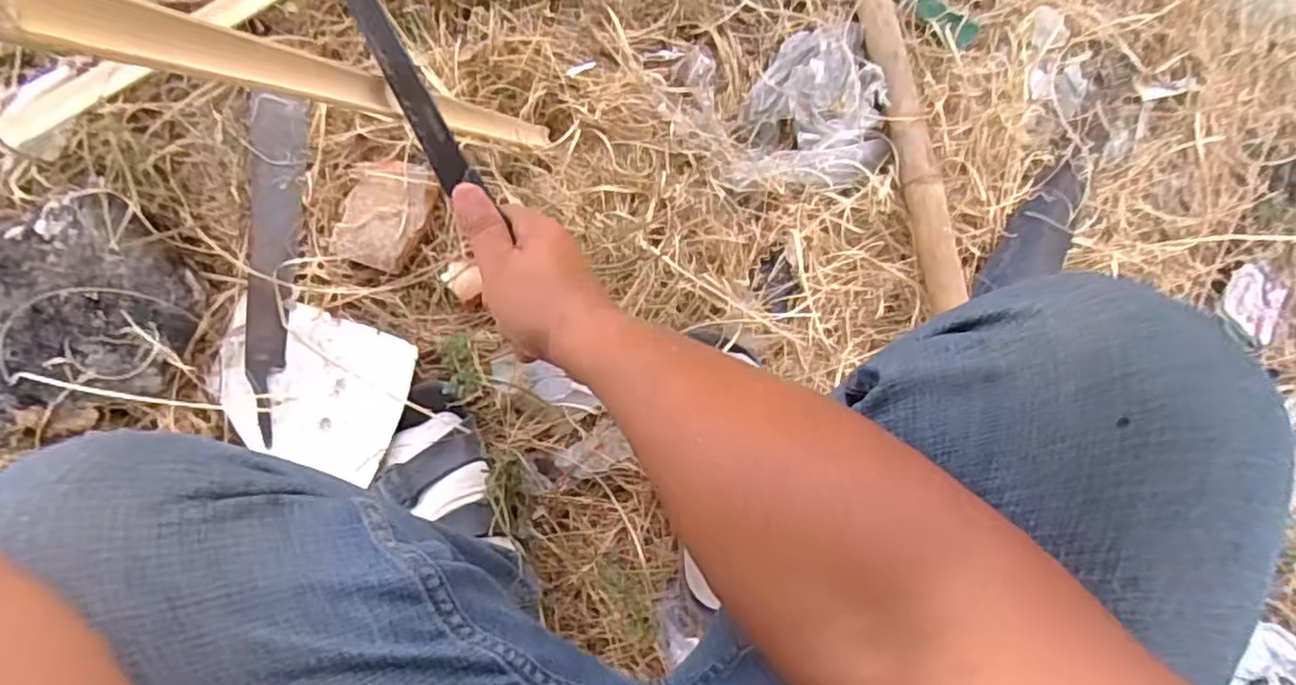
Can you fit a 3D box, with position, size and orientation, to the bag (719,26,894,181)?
[{"bbox_3d":[0.156,-0.229,0.655,0.143,0.030,0.155,1,84,-5],"label":"bag"}]

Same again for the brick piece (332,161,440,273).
[{"bbox_3d":[-0.237,-0.115,0.626,0.070,0.033,0.099,21,82,-3],"label":"brick piece"}]

